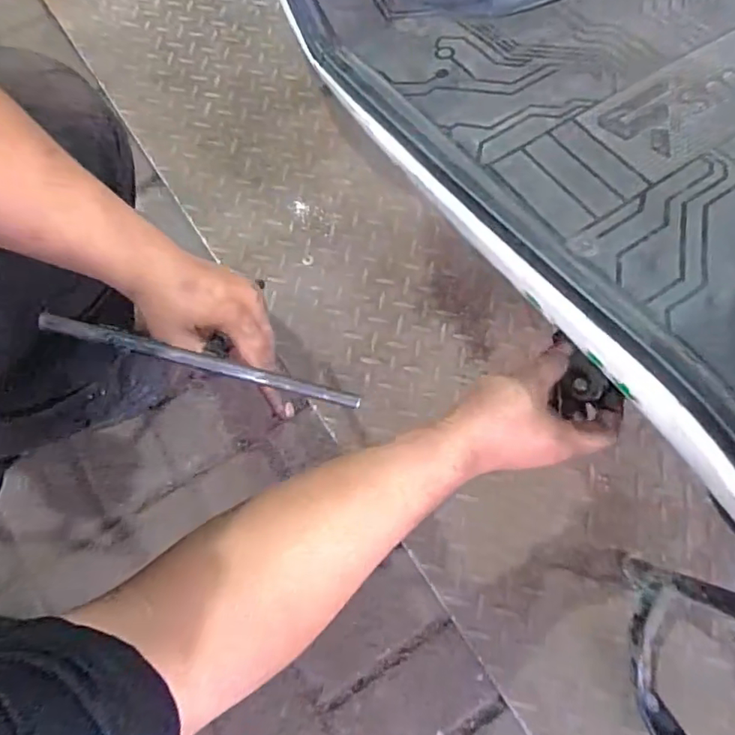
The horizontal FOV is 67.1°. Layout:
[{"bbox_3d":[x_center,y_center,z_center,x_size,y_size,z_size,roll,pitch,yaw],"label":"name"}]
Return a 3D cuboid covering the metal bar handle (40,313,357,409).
[{"bbox_3d":[-0.101,-0.003,0.347,0.195,0.006,0.012,15,71,-8],"label":"metal bar handle"}]

